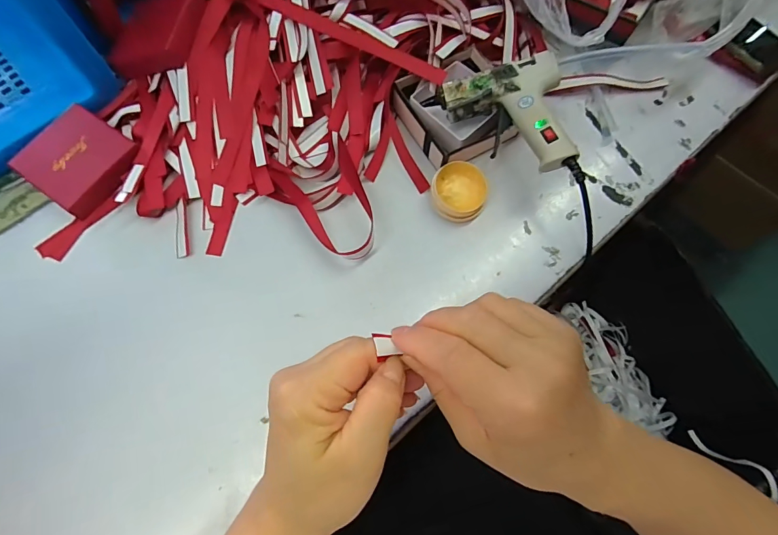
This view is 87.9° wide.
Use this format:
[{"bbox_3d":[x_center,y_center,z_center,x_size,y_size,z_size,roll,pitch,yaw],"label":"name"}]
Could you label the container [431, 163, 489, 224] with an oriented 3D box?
[{"bbox_3d":[0.069,-0.073,0.398,0.054,0.022,0.056,1,72,-2],"label":"container"}]

